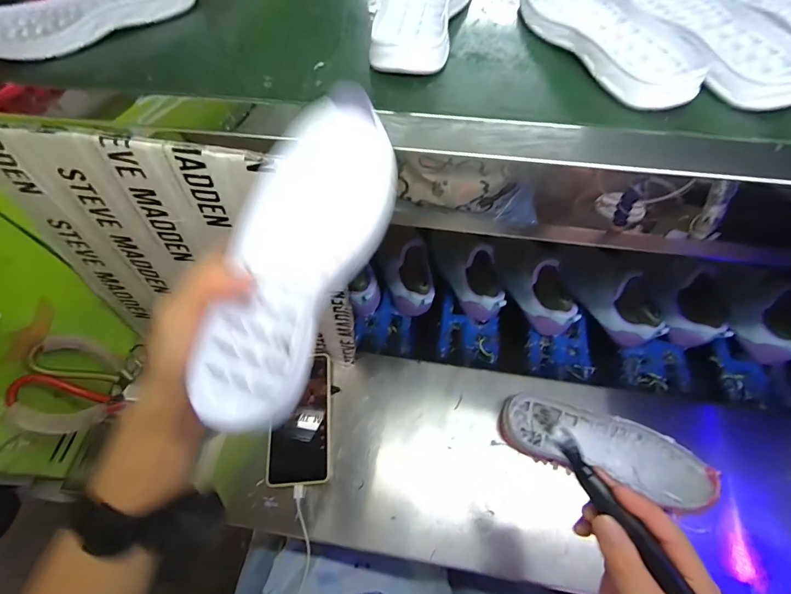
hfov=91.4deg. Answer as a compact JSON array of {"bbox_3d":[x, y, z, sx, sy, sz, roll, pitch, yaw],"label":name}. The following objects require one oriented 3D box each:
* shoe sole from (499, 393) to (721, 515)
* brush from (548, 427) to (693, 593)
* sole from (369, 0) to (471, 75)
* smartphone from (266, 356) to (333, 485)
[{"bbox_3d":[0.256,0.186,0.480,0.237,0.040,0.084,19,62,12],"label":"shoe sole"},{"bbox_3d":[0.152,0.149,0.247,0.011,0.019,0.148,-33,73,-15],"label":"brush"},{"bbox_3d":[0.029,-0.293,0.382,0.078,0.024,0.213,13,61,9],"label":"sole"},{"bbox_3d":[-0.123,0.158,0.511,0.078,0.012,0.162,1,66,-6],"label":"smartphone"}]

